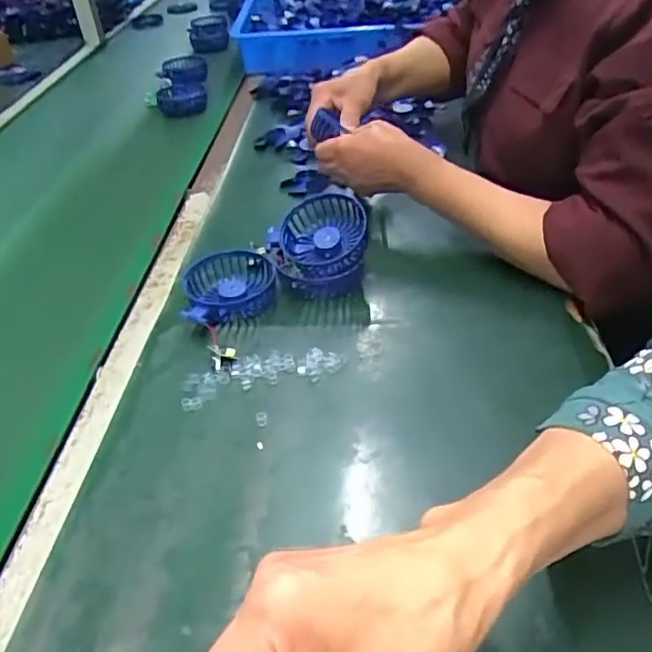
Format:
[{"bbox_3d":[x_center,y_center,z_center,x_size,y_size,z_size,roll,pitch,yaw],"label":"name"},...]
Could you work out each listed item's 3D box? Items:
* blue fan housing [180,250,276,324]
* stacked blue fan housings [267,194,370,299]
[{"bbox_3d":[-0.097,-0.041,0.611,0.088,0.034,0.106,-9,39,-6],"label":"blue fan housing"},{"bbox_3d":[-0.005,-0.081,0.623,0.097,0.070,0.097,-3,39,2],"label":"stacked blue fan housings"}]

